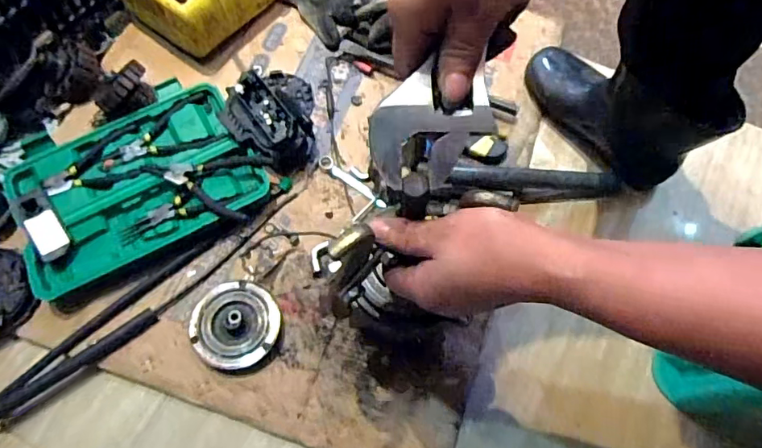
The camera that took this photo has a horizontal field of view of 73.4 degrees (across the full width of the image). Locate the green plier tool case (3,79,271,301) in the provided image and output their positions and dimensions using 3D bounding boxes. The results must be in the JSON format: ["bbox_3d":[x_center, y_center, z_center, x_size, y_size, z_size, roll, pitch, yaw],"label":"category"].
[{"bbox_3d":[-0.311,-0.061,0.645,0.287,0.035,0.221,-23,70,-12],"label":"green plier tool case"}]

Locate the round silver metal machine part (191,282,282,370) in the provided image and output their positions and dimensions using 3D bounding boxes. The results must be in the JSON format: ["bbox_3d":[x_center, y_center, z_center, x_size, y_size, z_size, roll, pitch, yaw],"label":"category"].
[{"bbox_3d":[-0.168,0.117,0.593,0.100,0.026,0.097,1,67,-3],"label":"round silver metal machine part"}]

